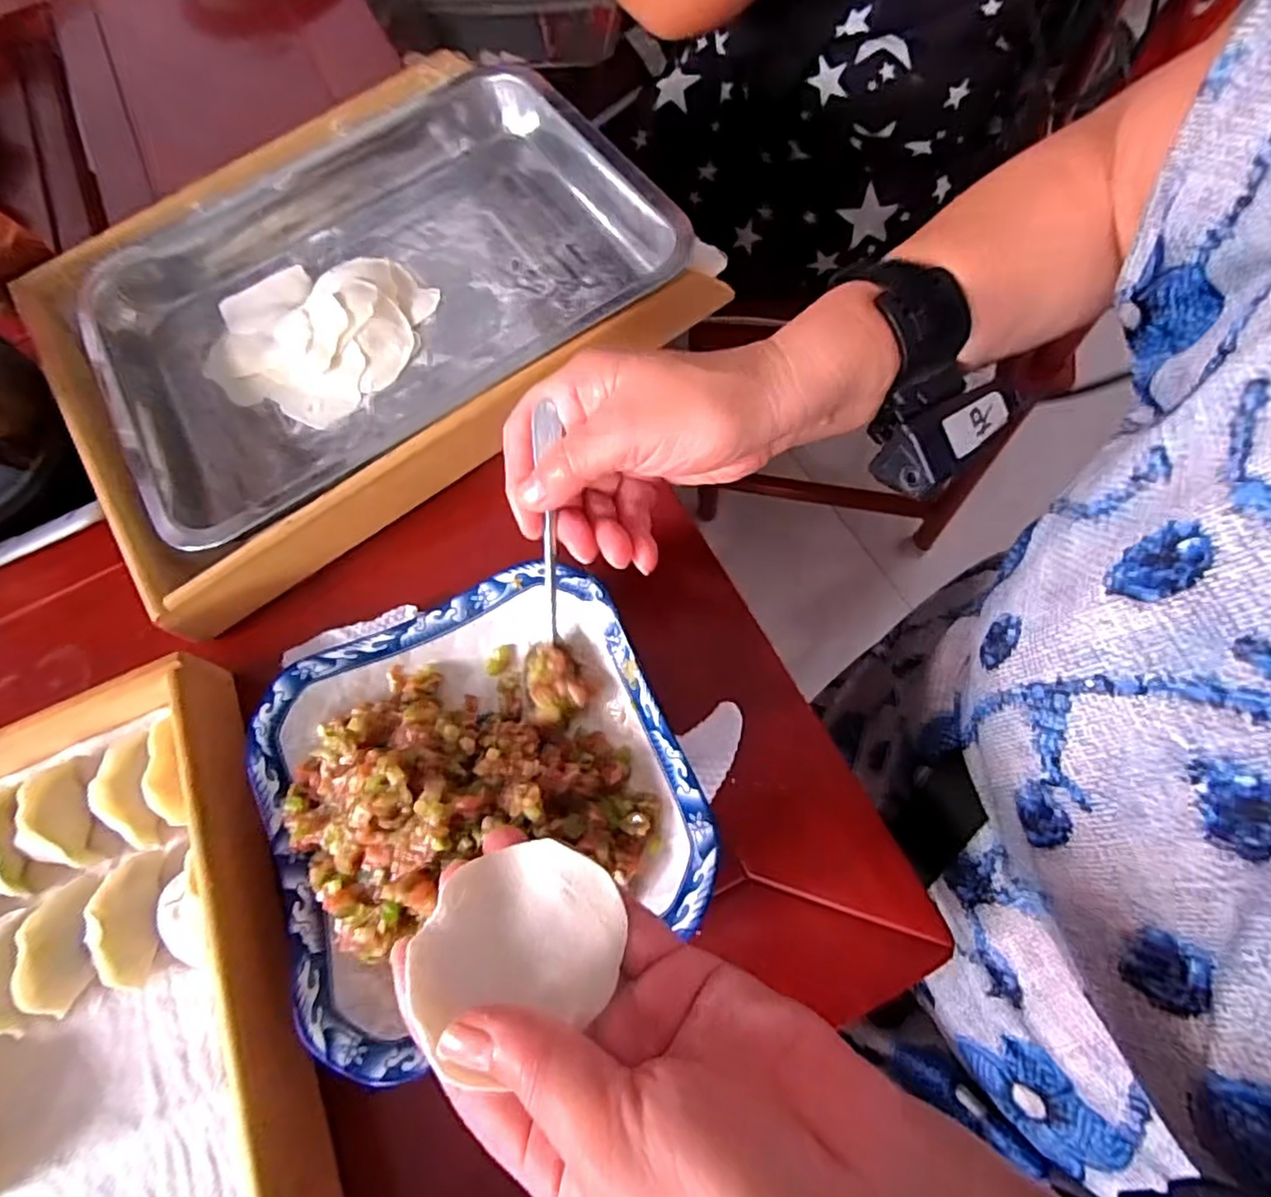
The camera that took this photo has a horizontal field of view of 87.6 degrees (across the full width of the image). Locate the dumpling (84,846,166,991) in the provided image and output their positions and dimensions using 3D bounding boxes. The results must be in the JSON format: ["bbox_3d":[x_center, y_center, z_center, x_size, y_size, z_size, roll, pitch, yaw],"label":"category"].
[{"bbox_3d":[-0.229,0.144,0.299,0.019,0.028,0.055,-11,66,0],"label":"dumpling"}]

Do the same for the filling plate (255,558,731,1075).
[{"bbox_3d":[-0.074,0.082,0.297,0.181,0.051,0.174,-24,67,-6],"label":"filling plate"}]

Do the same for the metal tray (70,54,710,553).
[{"bbox_3d":[-0.166,-0.198,0.428,0.339,0.050,0.273,-31,67,-9],"label":"metal tray"}]

